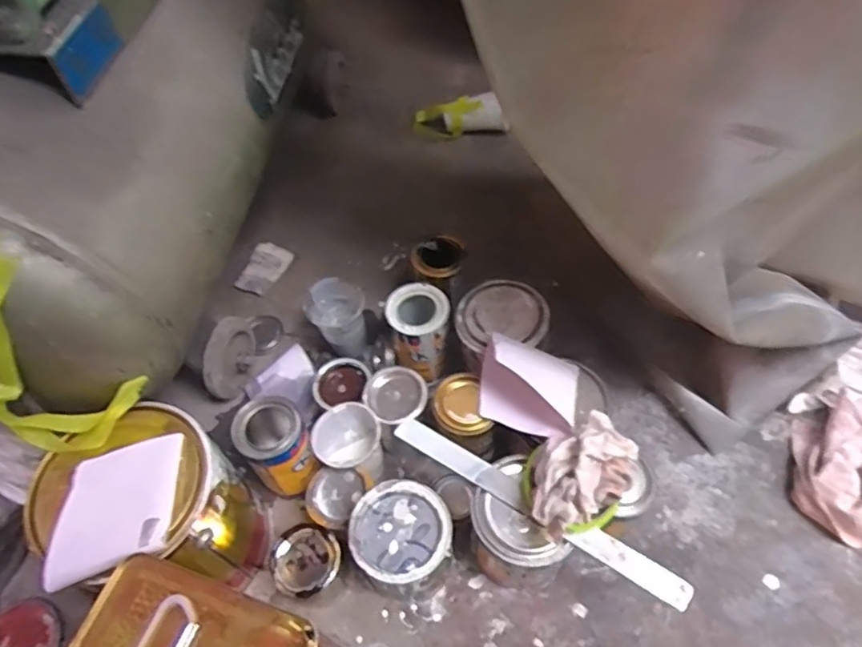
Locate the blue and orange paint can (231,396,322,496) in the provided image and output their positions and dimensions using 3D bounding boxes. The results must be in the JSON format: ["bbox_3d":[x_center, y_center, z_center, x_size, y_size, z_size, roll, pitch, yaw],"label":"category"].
[{"bbox_3d":[-0.174,0.152,0.708,0.074,0.120,0.092,-26,59,-13],"label":"blue and orange paint can"}]

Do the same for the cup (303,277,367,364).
[{"bbox_3d":[-0.124,-0.003,0.819,0.073,0.103,0.071,-2,56,3],"label":"cup"}]

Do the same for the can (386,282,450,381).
[{"bbox_3d":[-0.013,0.012,0.776,0.080,0.099,0.083,10,58,10],"label":"can"}]

